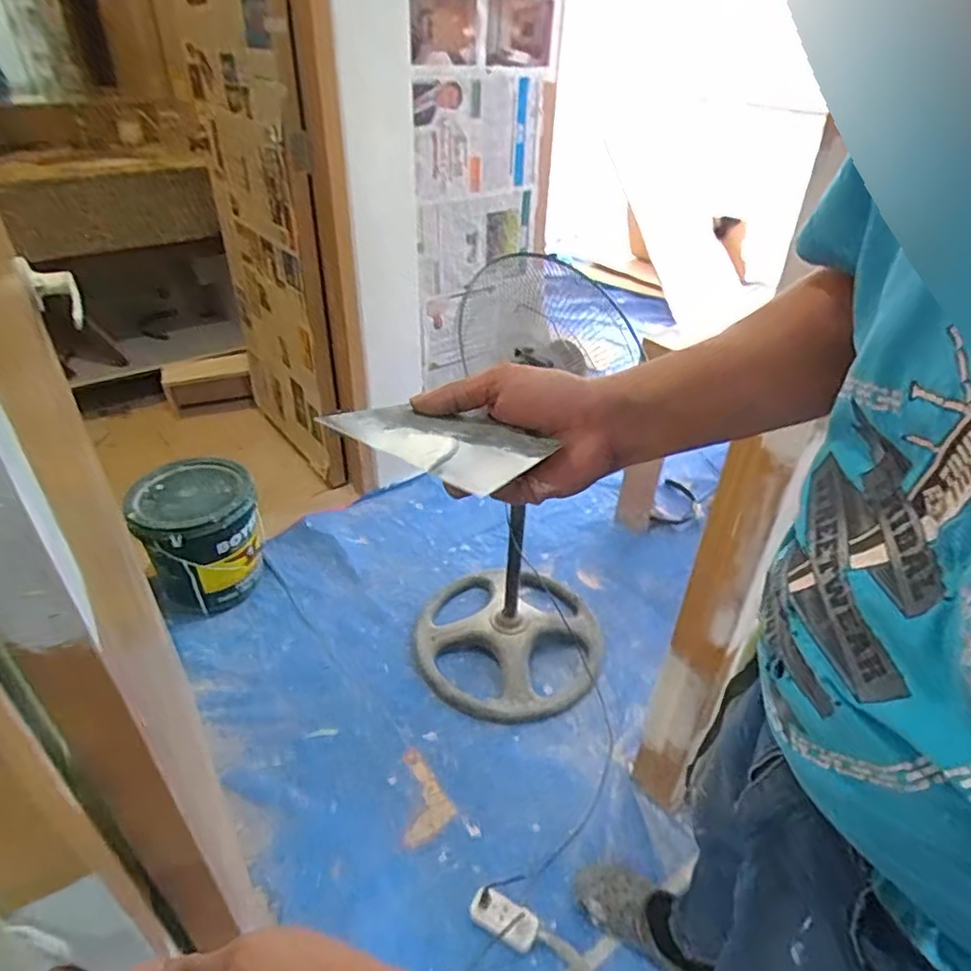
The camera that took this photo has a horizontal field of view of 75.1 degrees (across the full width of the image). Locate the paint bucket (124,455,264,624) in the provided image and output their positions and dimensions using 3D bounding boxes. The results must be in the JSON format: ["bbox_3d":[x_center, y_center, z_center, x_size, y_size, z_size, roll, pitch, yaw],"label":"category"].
[{"bbox_3d":[-0.745,0.146,1.670,0.283,0.328,0.294,-13,40,-22],"label":"paint bucket"}]

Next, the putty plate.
[{"bbox_3d":[-0.027,-0.032,0.393,0.129,0.005,0.085,23,31,33],"label":"putty plate"}]

